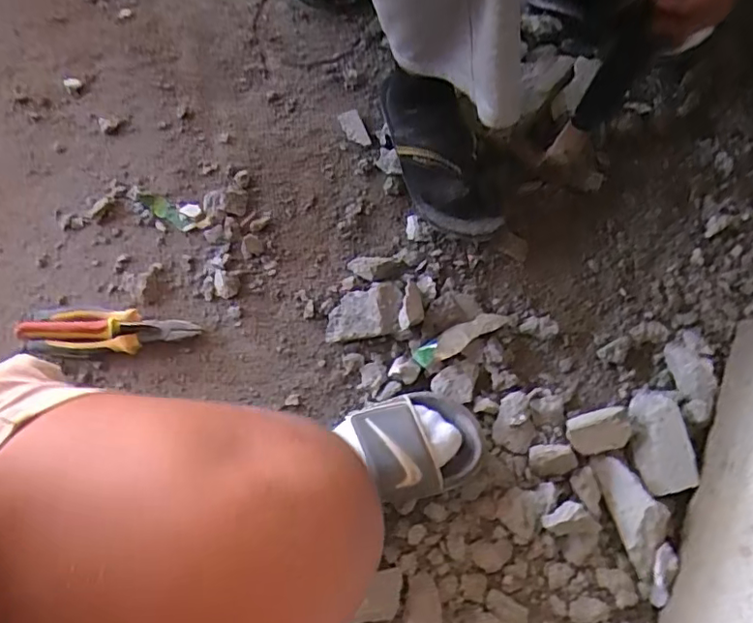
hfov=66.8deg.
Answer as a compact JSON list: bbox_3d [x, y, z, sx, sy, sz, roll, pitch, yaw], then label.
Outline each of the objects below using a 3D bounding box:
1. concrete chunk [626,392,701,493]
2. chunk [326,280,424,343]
[{"bbox_3d":[0.309,0.141,0.622,0.058,0.029,0.107,-8,72,-2],"label":"concrete chunk"},{"bbox_3d":[-0.004,-0.002,0.676,0.114,0.032,0.063,-9,72,-2],"label":"chunk"}]

